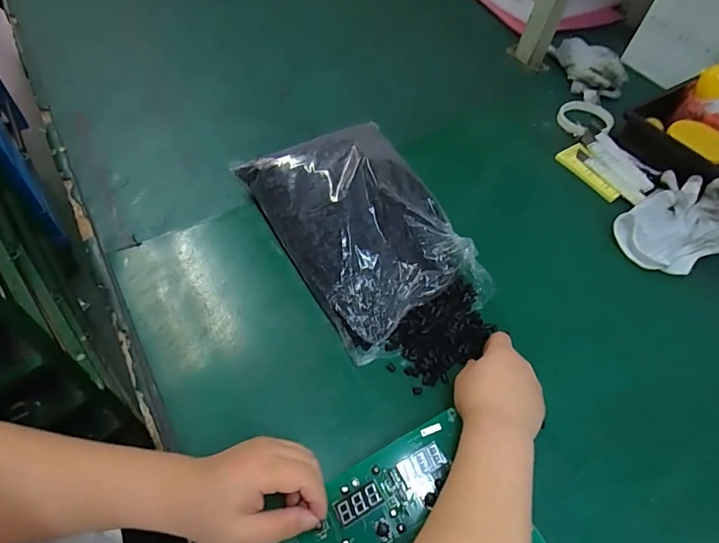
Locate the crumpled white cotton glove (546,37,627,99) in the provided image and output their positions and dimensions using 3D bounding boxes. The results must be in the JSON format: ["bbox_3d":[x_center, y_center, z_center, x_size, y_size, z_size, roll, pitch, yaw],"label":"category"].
[{"bbox_3d":[0.429,-0.379,0.801,0.105,0.045,0.140,-5,56,-10],"label":"crumpled white cotton glove"}]

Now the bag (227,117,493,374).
[{"bbox_3d":[0.002,-0.060,0.507,0.181,0.078,0.287,-25,60,-22],"label":"bag"}]

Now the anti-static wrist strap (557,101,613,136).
[{"bbox_3d":[0.373,-0.256,0.723,0.082,0.017,0.089,3,53,-3],"label":"anti-static wrist strap"}]

